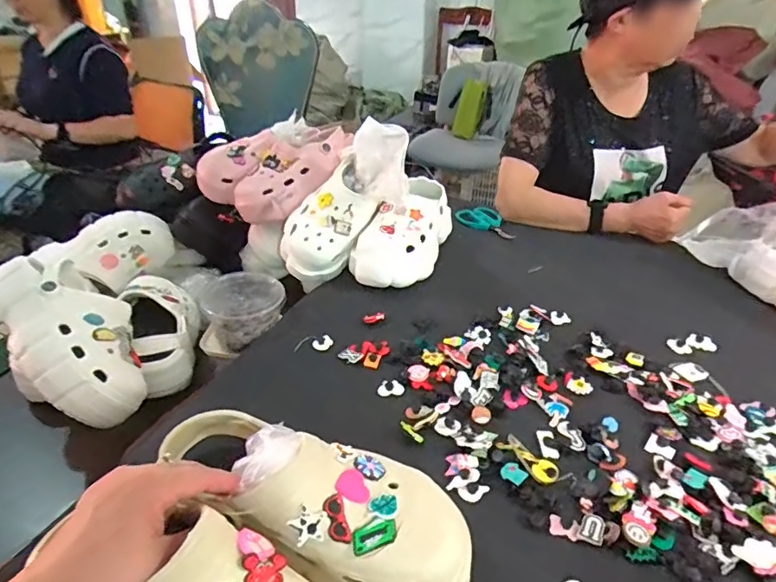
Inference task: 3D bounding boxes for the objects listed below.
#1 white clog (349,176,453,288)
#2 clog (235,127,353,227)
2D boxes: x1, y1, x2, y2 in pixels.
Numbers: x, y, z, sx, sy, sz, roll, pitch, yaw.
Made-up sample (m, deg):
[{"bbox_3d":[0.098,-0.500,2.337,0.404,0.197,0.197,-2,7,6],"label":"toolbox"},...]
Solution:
[{"bbox_3d":[0.037,-0.100,0.841,0.106,0.090,0.251,18,50,26],"label":"white clog"},{"bbox_3d":[-0.162,-0.216,0.903,0.244,0.076,0.107,-41,46,-14],"label":"clog"}]

